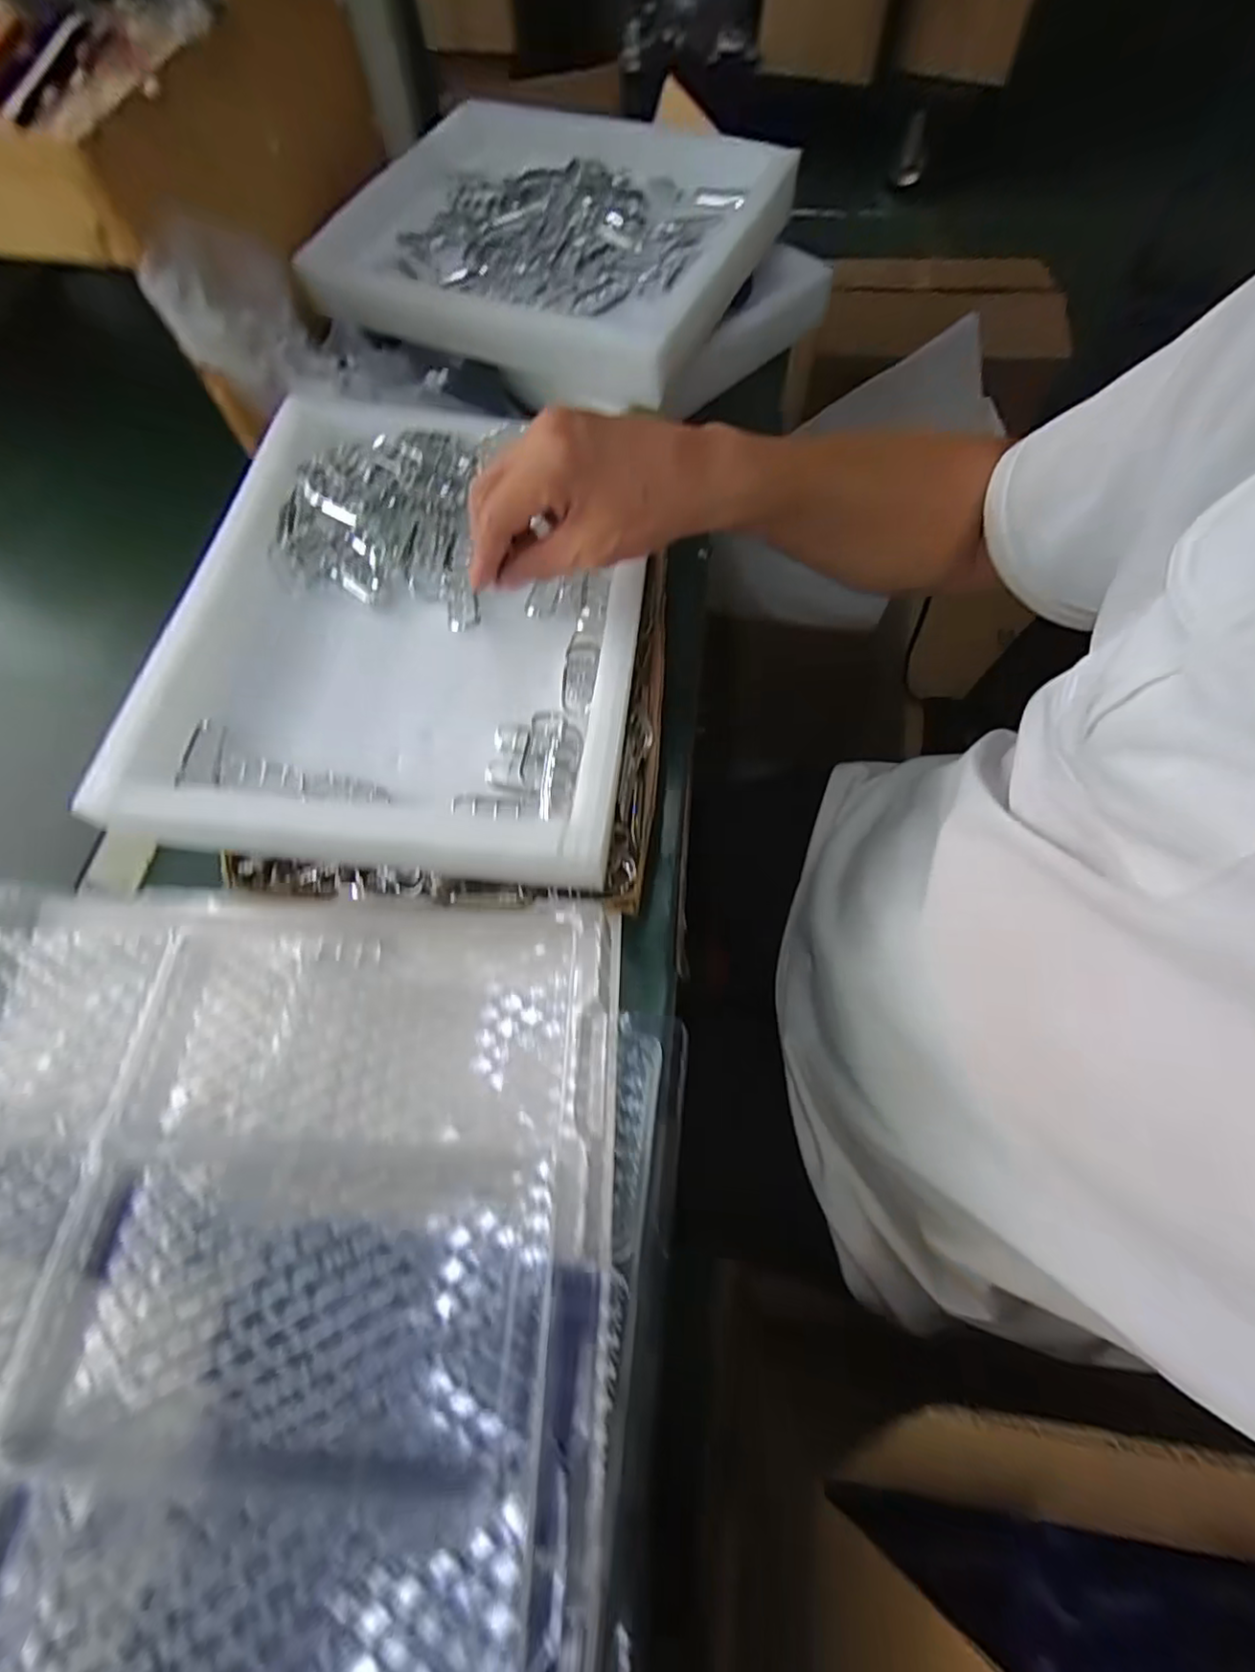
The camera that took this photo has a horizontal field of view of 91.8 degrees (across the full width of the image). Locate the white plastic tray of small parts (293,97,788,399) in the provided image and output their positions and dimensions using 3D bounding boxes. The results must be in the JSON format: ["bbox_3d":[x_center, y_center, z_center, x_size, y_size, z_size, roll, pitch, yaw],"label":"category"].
[{"bbox_3d":[-0.070,-0.532,0.542,0.368,0.051,0.277,24,69,11],"label":"white plastic tray of small parts"}]

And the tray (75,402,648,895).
[{"bbox_3d":[-0.137,-0.149,0.392,0.282,0.046,0.347,4,68,4],"label":"tray"}]

